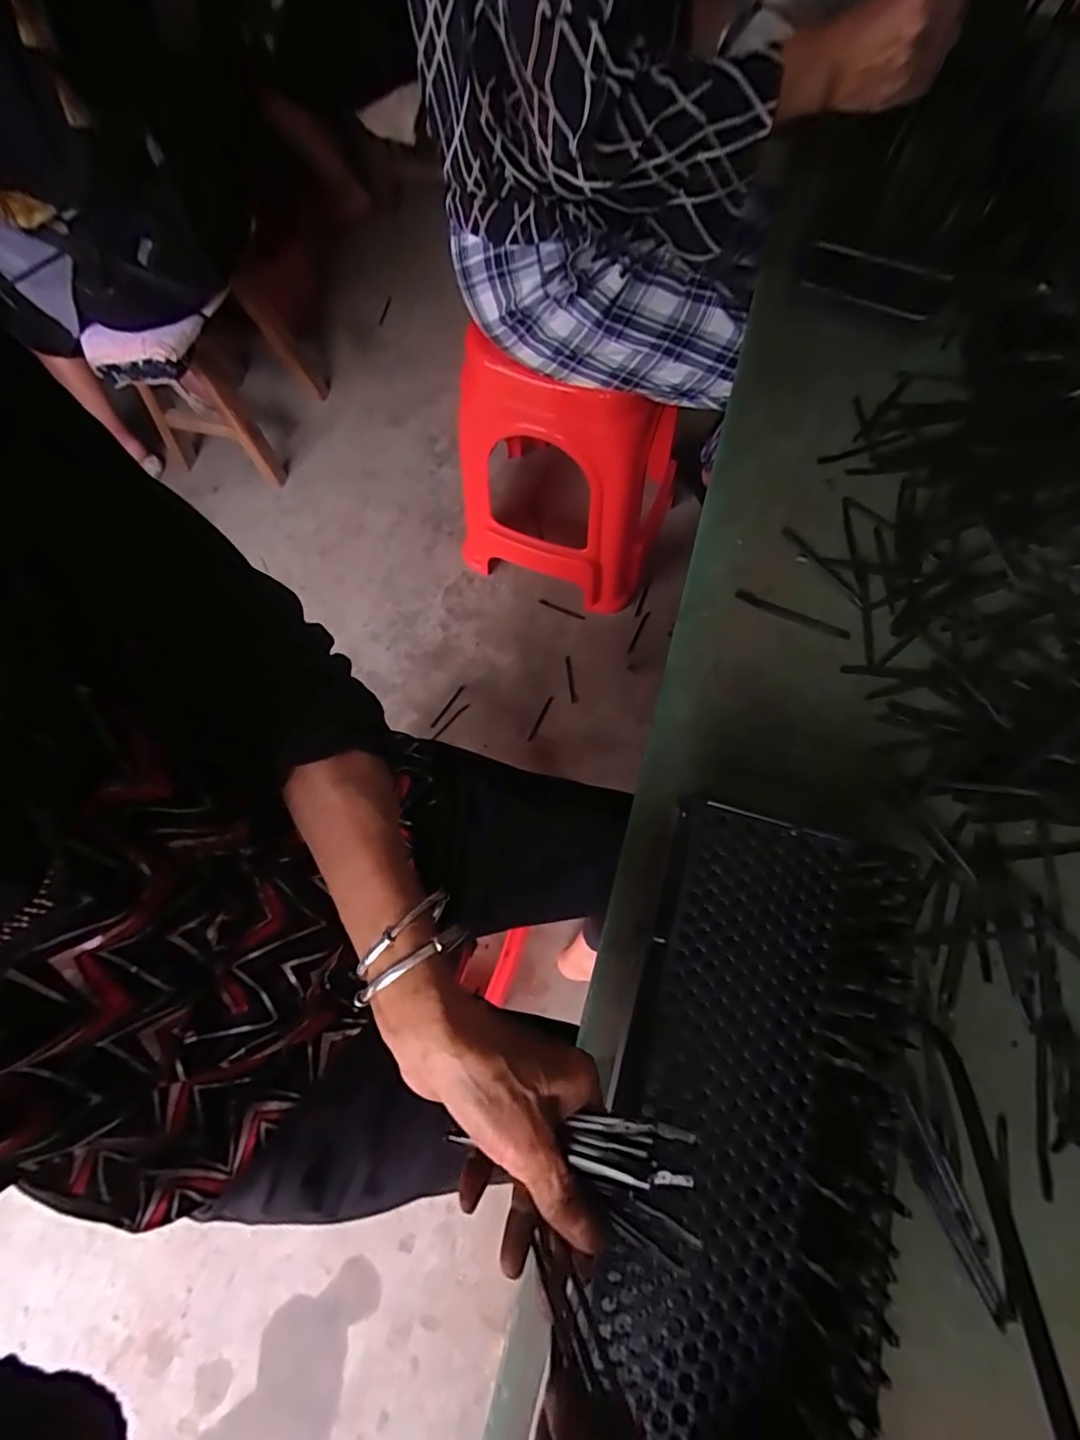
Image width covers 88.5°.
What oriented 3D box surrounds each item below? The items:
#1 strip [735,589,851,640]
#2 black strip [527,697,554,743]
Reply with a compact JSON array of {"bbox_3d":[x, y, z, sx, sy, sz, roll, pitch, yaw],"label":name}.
[{"bbox_3d":[0.227,-0.094,0.496,0.104,0.004,0.013,22,73,8],"label":"strip"},{"bbox_3d":[0.002,-0.001,1.103,0.010,0.005,0.100,27,89,8],"label":"black strip"}]

